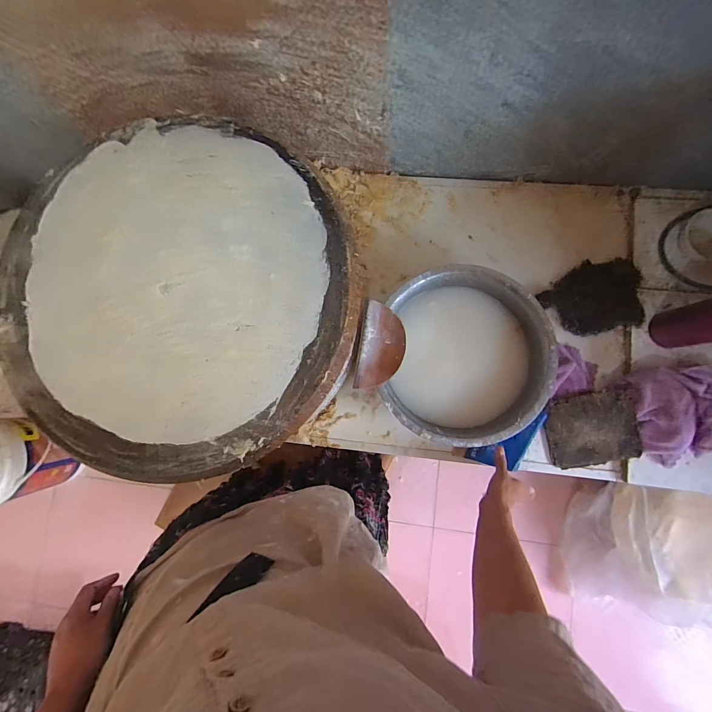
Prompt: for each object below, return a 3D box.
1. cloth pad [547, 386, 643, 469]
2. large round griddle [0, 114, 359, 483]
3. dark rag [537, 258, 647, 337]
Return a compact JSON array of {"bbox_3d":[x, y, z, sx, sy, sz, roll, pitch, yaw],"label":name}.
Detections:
[{"bbox_3d":[0.477,0.149,0.694,0.161,0.019,0.143,-13,85,24],"label":"cloth pad"},{"bbox_3d":[-0.263,-0.094,0.507,0.504,0.033,0.529,0,85,4],"label":"large round griddle"},{"bbox_3d":[0.498,-0.121,0.715,0.167,0.038,0.156,-20,84,2],"label":"dark rag"}]

